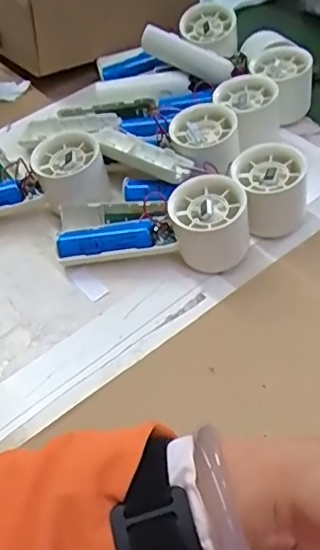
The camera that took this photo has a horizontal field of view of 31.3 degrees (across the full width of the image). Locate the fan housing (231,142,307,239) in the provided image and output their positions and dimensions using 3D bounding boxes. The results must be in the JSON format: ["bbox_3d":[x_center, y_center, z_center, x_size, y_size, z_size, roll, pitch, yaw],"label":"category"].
[{"bbox_3d":[0.087,-0.066,0.460,0.058,0.055,0.055,0,48,5],"label":"fan housing"}]

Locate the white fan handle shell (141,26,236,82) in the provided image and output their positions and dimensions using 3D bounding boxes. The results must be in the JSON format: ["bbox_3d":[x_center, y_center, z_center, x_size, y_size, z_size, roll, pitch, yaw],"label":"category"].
[{"bbox_3d":[0.024,-0.211,0.552,0.096,0.028,0.020,27,55,11],"label":"white fan handle shell"}]

